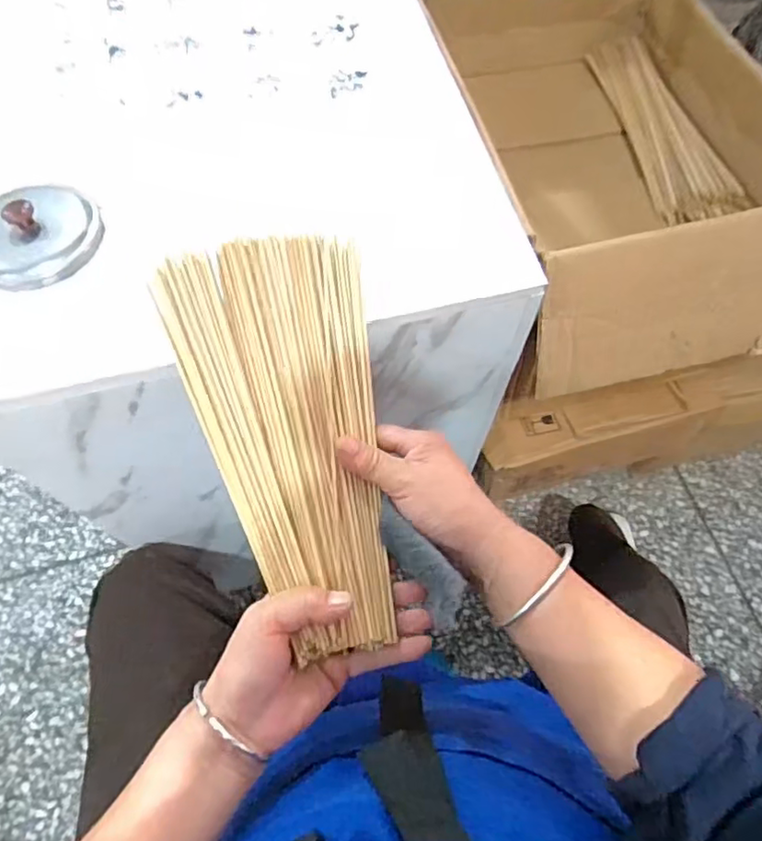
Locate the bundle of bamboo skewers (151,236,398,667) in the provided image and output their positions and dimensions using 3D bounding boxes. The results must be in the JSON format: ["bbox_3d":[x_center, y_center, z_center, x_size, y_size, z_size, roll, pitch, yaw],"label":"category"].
[{"bbox_3d":[-0.057,0.006,0.410,0.132,0.018,0.283,-13,74,-6],"label":"bundle of bamboo skewers"}]

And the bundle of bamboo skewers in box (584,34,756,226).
[{"bbox_3d":[0.322,-0.353,0.718,0.081,0.023,0.319,-17,63,11],"label":"bundle of bamboo skewers in box"}]

